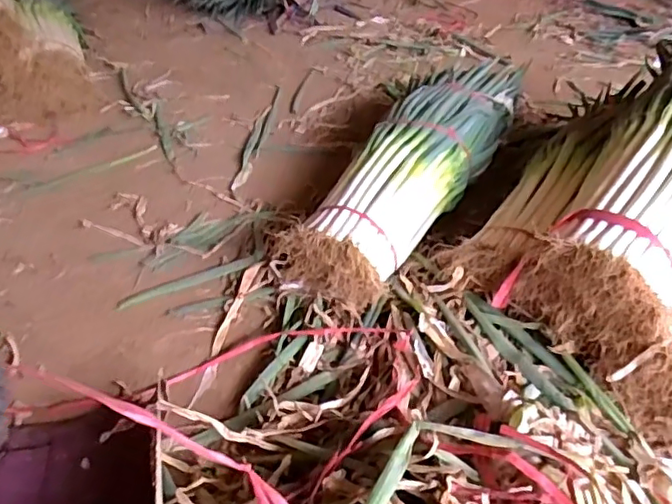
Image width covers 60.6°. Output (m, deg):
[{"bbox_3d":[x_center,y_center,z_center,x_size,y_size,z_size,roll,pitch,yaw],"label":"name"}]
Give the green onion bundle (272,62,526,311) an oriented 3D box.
[{"bbox_3d":[0.193,-0.218,1.397,0.279,0.205,0.904,21,43,21],"label":"green onion bundle"}]

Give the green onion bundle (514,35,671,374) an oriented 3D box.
[{"bbox_3d":[0.682,-0.197,1.084,0.275,0.175,0.903,34,69,28],"label":"green onion bundle"}]

